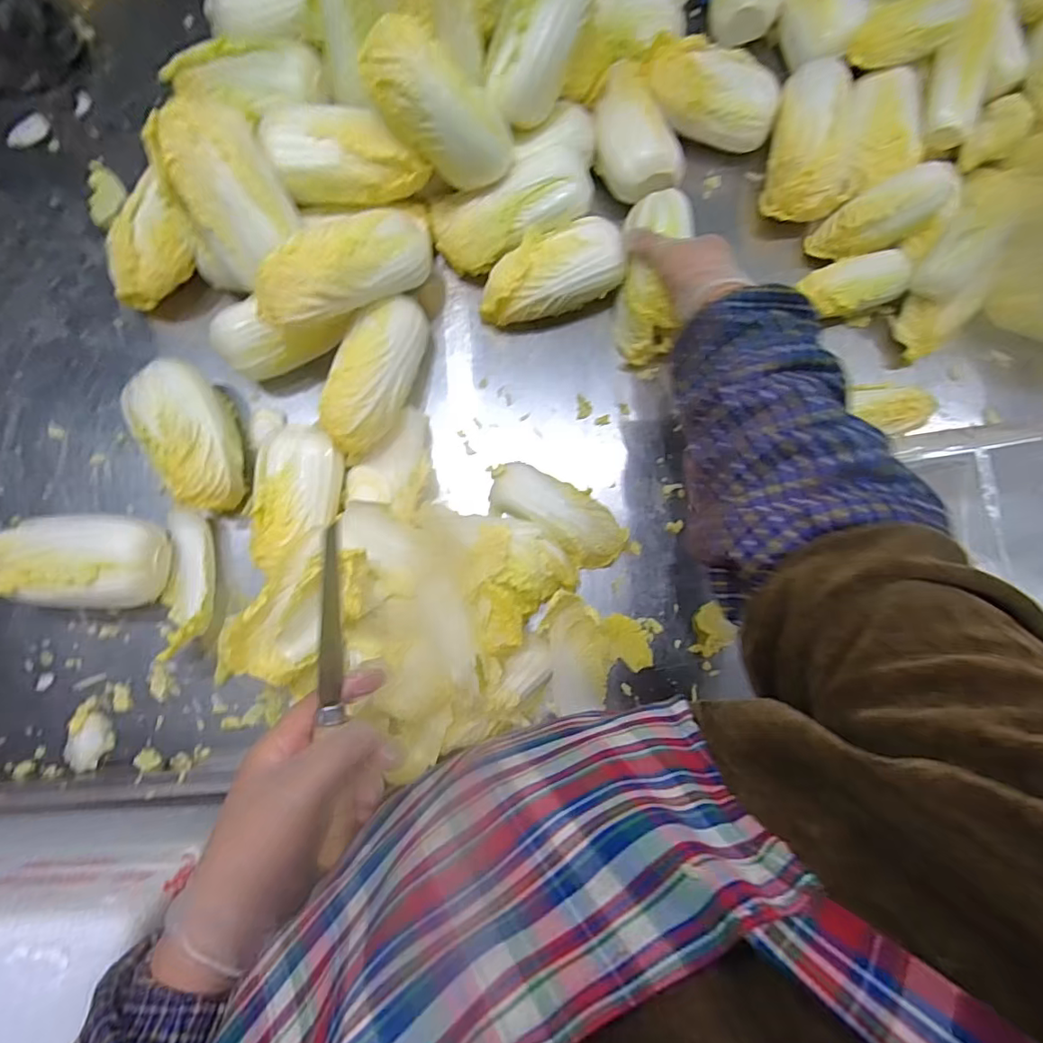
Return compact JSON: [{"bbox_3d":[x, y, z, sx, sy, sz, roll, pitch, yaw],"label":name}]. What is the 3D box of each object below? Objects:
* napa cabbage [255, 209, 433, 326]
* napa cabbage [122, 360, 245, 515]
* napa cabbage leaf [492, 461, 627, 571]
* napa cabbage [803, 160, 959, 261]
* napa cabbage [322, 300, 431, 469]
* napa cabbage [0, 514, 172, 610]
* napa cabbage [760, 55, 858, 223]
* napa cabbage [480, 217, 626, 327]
[{"bbox_3d":[-0.140,-0.213,0.454,0.157,0.053,0.058,-36,82,-25],"label":"napa cabbage"},{"bbox_3d":[-0.294,-0.074,0.492,0.075,0.066,0.130,-35,82,-8],"label":"napa cabbage"},{"bbox_3d":[0.032,-0.010,0.493,0.136,0.037,0.058,32,80,5],"label":"napa cabbage leaf"},{"bbox_3d":[0.341,-0.294,0.520,0.121,0.052,0.049,-20,78,29],"label":"napa cabbage"},{"bbox_3d":[-0.131,-0.129,0.494,0.057,0.071,0.145,13,81,1],"label":"napa cabbage"},{"bbox_3d":[-0.377,0.036,0.465,0.127,0.069,0.074,0,79,-2],"label":"napa cabbage"},{"bbox_3d":[0.289,-0.370,0.534,0.074,0.062,0.146,7,81,0],"label":"napa cabbage"},{"bbox_3d":[0.028,-0.230,0.522,0.135,0.072,0.062,-24,82,-4],"label":"napa cabbage"}]

